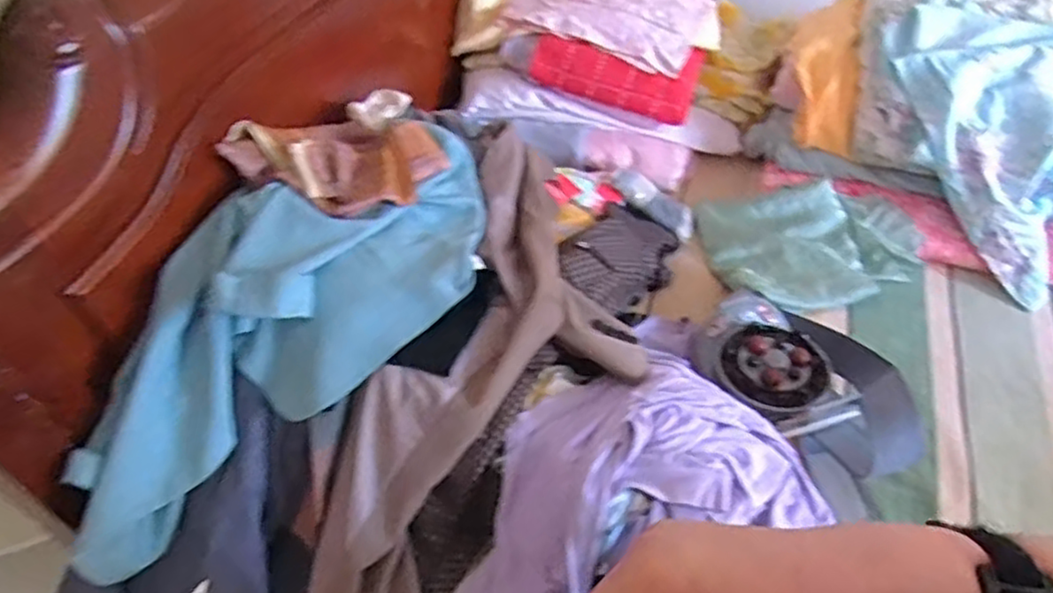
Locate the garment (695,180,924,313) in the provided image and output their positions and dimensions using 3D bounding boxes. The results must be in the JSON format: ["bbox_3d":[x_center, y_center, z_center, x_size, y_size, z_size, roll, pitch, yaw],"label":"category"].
[{"bbox_3d":[0.513,-0.090,1.267,0.389,0.109,0.255,8,48,9],"label":"garment"}]

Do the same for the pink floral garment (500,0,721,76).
[{"bbox_3d":[0.218,-0.640,1.516,0.417,0.139,0.389,17,50,17],"label":"pink floral garment"}]

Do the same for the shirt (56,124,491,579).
[{"bbox_3d":[-0.332,0.019,0.951,0.748,0.168,0.312,-43,57,-13],"label":"shirt"}]

